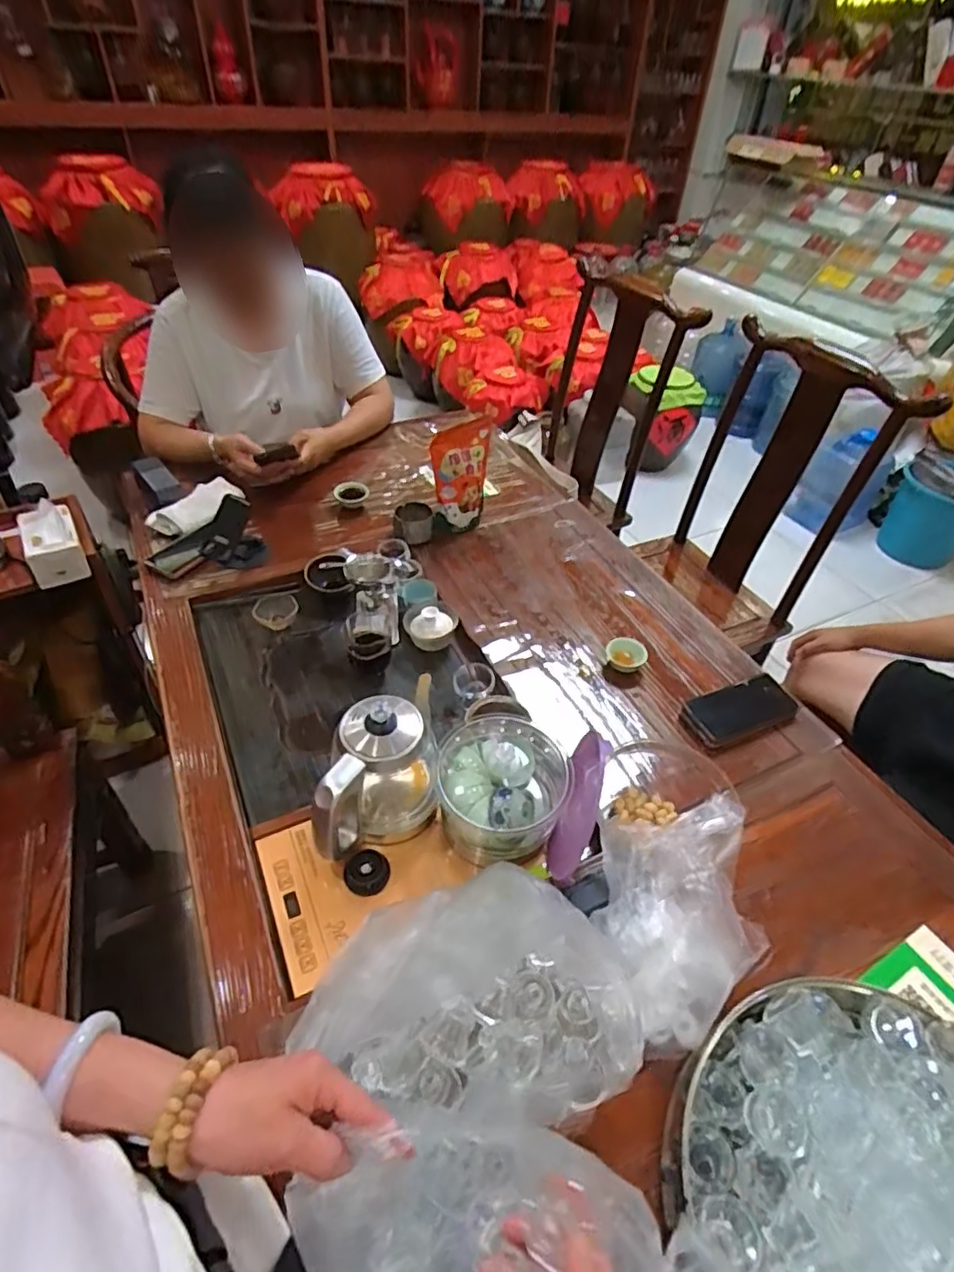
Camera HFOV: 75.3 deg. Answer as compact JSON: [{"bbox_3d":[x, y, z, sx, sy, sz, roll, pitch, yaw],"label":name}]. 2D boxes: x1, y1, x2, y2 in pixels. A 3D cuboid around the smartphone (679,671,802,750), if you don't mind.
[{"bbox_3d":[0.382,0.107,0.897,0.162,0.007,0.077,-17,54,-13],"label":"smartphone"}]

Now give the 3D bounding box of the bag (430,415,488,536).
[{"bbox_3d":[-0.030,-0.288,1.153,0.117,0.192,0.060,-10,46,-16],"label":"bag"}]

